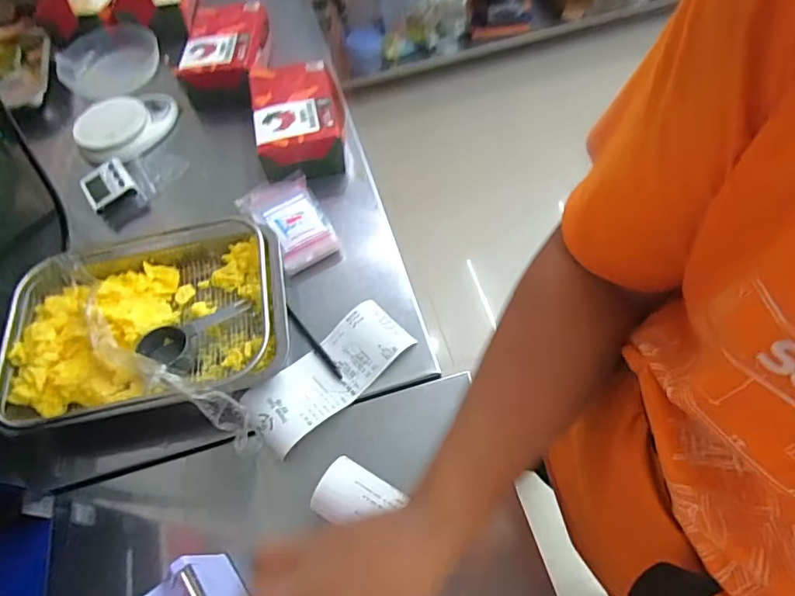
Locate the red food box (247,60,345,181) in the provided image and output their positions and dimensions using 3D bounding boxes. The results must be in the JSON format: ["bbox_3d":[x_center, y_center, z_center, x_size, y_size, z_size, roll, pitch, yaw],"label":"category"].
[{"bbox_3d":[-0.141,-0.261,0.720,0.122,0.055,0.190,-13,62,-3],"label":"red food box"}]

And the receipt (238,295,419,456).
[{"bbox_3d":[-0.074,0.081,0.548,0.184,0.023,0.078,-42,67,-17],"label":"receipt"}]

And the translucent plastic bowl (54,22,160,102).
[{"bbox_3d":[-0.490,-0.408,0.854,0.171,0.034,0.150,-16,62,-5],"label":"translucent plastic bowl"}]

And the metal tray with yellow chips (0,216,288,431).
[{"bbox_3d":[-0.280,0.026,0.566,0.303,0.062,0.219,-9,62,-1],"label":"metal tray with yellow chips"}]

